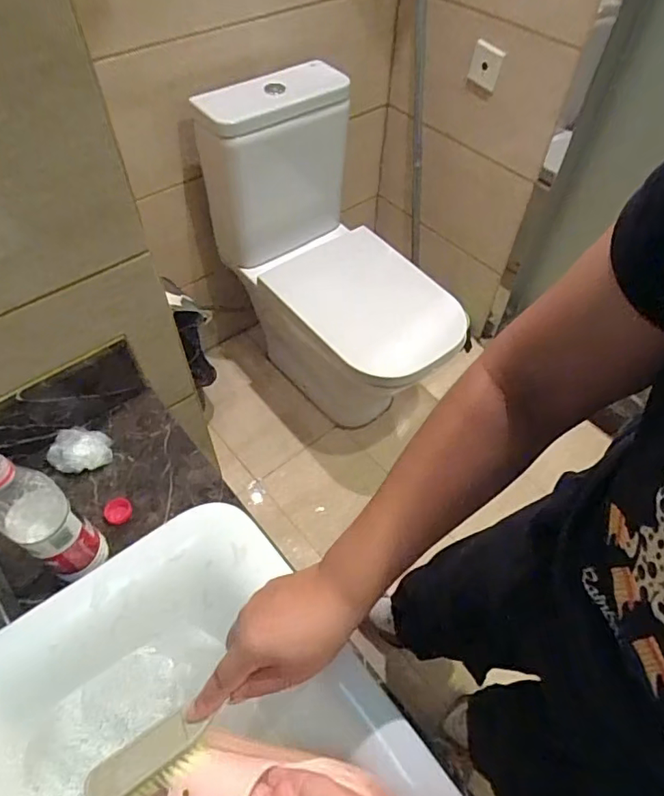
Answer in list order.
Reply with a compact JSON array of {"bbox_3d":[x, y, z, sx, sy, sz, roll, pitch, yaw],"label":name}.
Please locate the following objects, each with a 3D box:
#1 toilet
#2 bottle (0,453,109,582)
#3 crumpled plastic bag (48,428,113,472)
[{"bbox_3d":[-0.025,-0.332,1.379,0.421,0.802,0.712,-23,57,-18],"label":"toilet"},{"bbox_3d":[-0.299,0.125,0.540,0.074,0.205,0.066,30,58,20],"label":"bottle"},{"bbox_3d":[-0.340,0.069,0.696,0.076,0.034,0.054,-11,54,-10],"label":"crumpled plastic bag"}]

